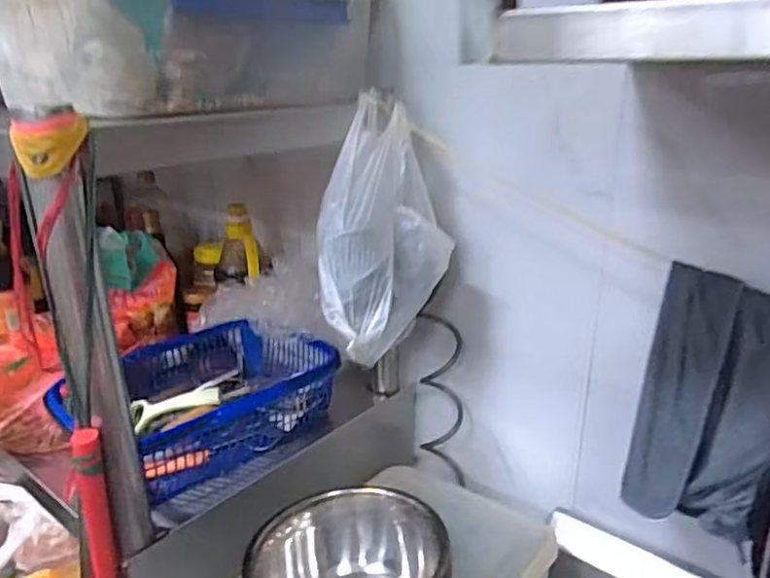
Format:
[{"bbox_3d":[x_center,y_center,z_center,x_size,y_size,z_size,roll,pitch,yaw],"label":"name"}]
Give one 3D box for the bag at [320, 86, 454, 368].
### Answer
[{"bbox_3d":[0.004,-0.075,0.771,0.148,0.269,0.202,4,20,10],"label":"bag"}]

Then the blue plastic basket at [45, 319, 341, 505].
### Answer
[{"bbox_3d":[-0.260,0.149,0.879,0.289,0.092,0.304,17,26,40],"label":"blue plastic basket"}]

